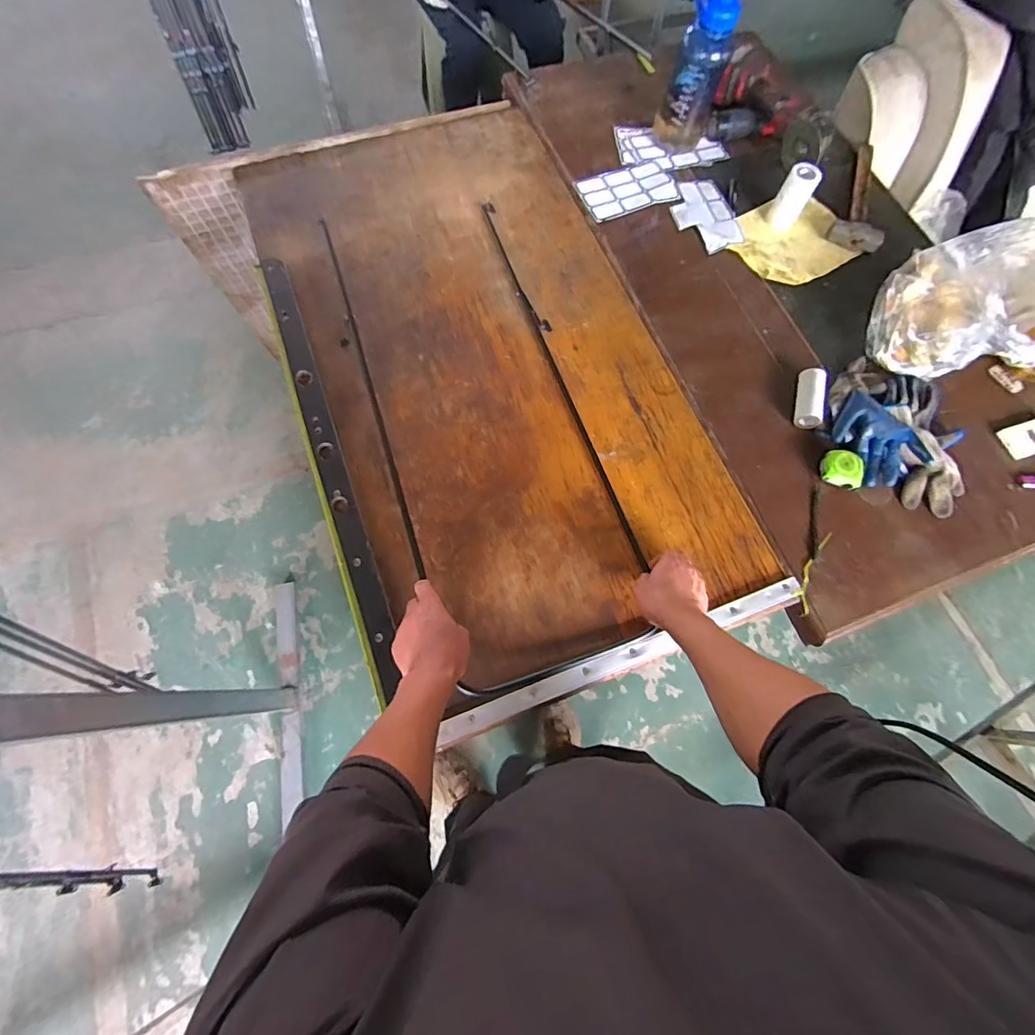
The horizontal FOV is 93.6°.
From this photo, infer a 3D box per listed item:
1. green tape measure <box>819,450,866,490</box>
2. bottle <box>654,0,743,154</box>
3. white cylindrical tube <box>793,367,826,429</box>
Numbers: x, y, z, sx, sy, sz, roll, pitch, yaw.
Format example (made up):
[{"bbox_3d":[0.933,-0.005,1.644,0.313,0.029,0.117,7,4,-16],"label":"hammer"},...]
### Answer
[{"bbox_3d":[0.528,-0.079,0.788,0.055,0.035,0.056,1,70,-2],"label":"green tape measure"},{"bbox_3d":[0.358,-0.890,0.954,0.105,0.250,0.099,22,71,5],"label":"bottle"},{"bbox_3d":[0.499,-0.207,0.828,0.033,0.034,0.113,13,70,2],"label":"white cylindrical tube"}]

